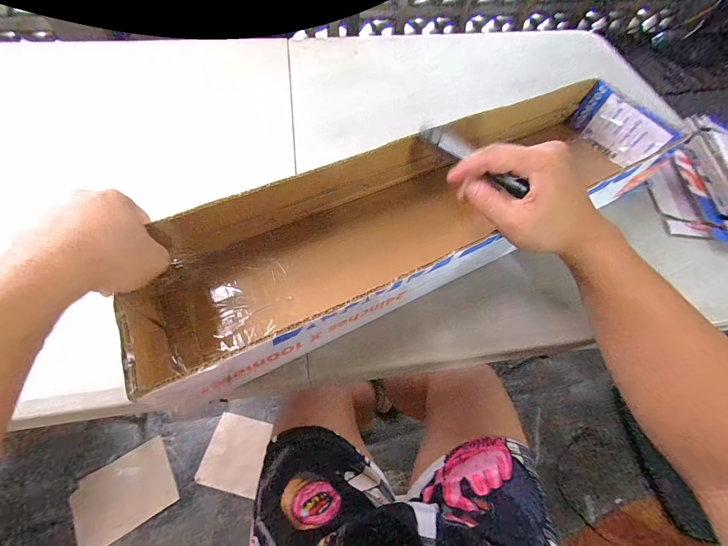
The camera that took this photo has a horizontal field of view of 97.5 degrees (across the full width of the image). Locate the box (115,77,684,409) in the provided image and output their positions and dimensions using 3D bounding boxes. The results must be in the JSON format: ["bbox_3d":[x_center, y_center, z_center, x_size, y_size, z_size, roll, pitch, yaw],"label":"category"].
[{"bbox_3d":[0.079,-0.063,0.373,0.603,0.129,0.154,-26,66,-16],"label":"box"}]

